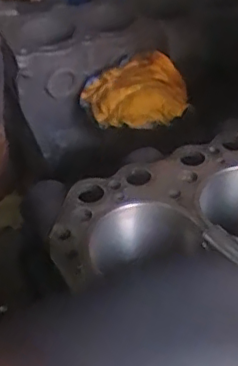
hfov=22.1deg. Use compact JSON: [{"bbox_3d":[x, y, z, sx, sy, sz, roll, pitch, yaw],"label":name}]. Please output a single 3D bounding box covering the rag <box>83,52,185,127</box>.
[{"bbox_3d":[0.039,-0.125,0.851,0.152,0.058,0.126,-23,44,-23],"label":"rag"}]

